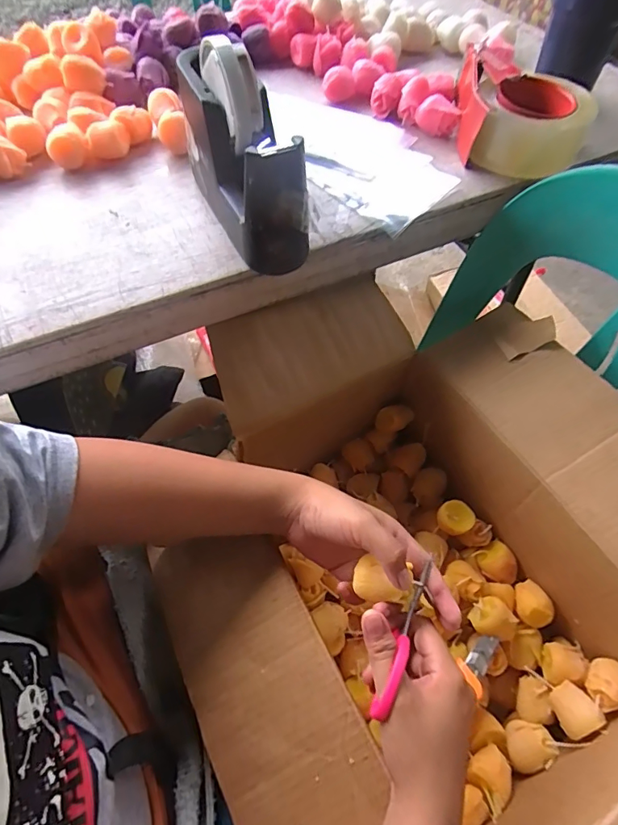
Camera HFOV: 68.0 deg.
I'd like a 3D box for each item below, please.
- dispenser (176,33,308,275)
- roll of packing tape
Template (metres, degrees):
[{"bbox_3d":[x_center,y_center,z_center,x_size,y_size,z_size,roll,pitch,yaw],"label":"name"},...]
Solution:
[{"bbox_3d":[-0.060,-0.221,0.388,0.056,0.122,0.181,-23,62,-14],"label":"dispenser"},{"bbox_3d":[0.231,-0.301,0.481,0.109,0.056,0.106,0,59,0],"label":"roll of packing tape"}]

